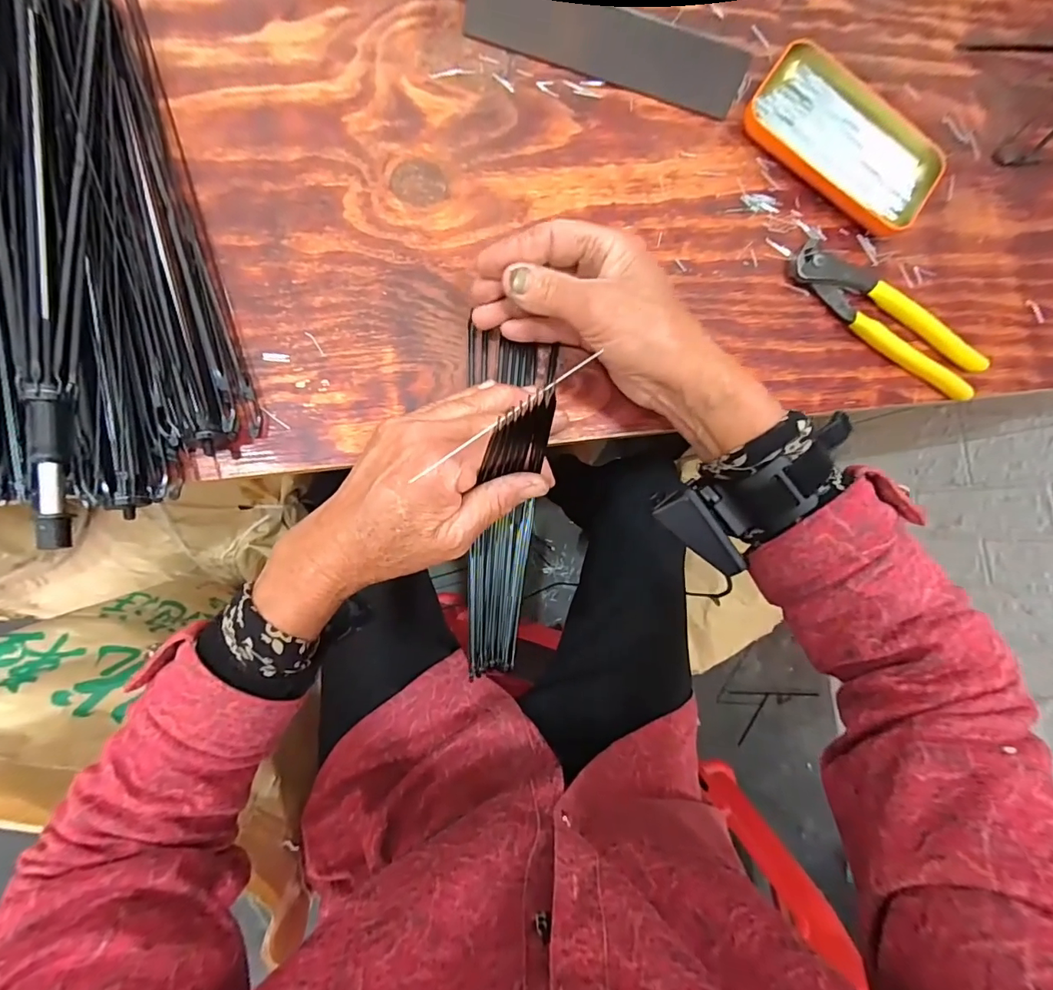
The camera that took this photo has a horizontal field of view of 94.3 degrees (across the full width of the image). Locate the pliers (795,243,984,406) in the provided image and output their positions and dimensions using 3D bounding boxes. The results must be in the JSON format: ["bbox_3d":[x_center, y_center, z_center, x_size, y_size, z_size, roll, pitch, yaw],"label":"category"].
[{"bbox_3d":[0.261,-0.125,0.352,0.159,0.017,0.036,34,82,-4],"label":"pliers"}]

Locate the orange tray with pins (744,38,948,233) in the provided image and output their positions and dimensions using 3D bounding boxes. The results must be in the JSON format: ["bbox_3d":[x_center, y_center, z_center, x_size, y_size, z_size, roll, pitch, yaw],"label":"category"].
[{"bbox_3d":[0.232,-0.259,0.355,0.144,0.021,0.069,28,82,-5],"label":"orange tray with pins"}]

